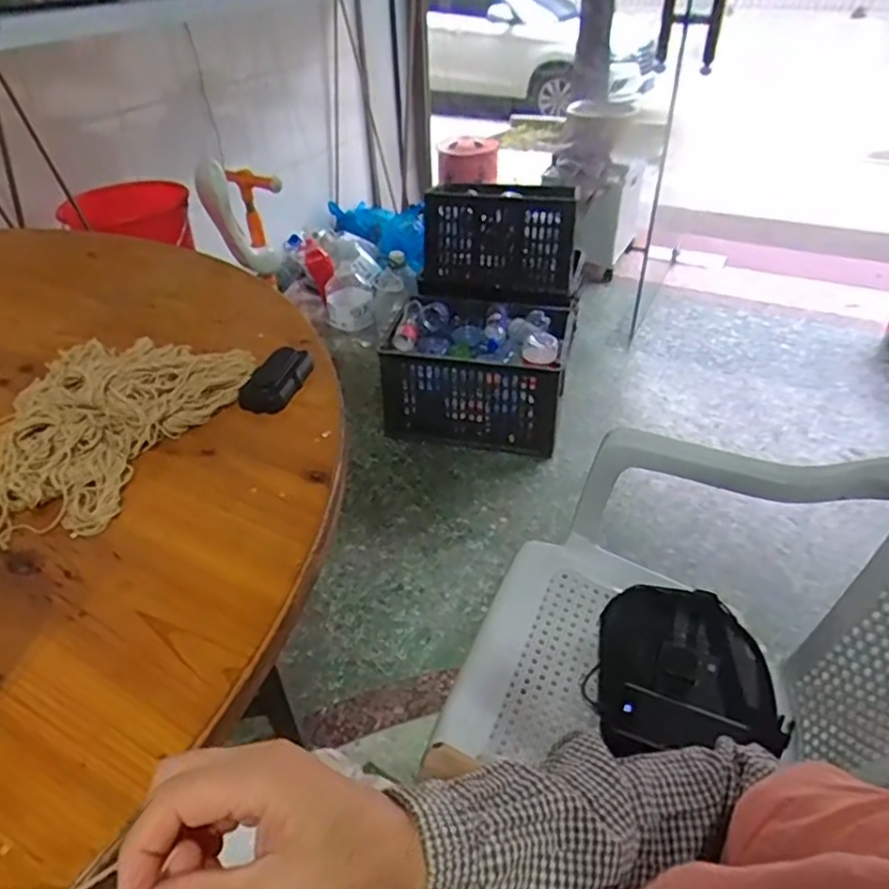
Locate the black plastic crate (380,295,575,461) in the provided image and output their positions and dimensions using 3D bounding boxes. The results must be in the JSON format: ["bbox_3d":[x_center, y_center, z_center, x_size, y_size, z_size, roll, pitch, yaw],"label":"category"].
[{"bbox_3d":[0.094,-0.223,1.887,0.484,0.325,0.348,5,39,9],"label":"black plastic crate"}]

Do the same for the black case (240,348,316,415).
[{"bbox_3d":[-0.186,-0.076,0.728,0.055,0.029,0.105,5,39,9],"label":"black case"}]

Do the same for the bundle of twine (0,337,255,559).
[{"bbox_3d":[-0.366,-0.036,0.657,0.231,0.062,0.330,13,40,18],"label":"bundle of twine"}]

